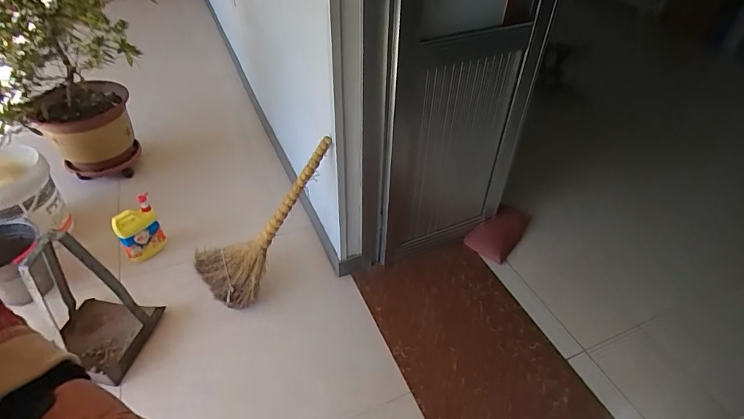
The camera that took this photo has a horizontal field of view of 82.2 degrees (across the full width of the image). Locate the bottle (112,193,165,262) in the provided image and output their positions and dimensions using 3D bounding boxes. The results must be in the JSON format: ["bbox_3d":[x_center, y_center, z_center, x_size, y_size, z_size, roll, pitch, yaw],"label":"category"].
[{"bbox_3d":[-0.905,0.064,1.641,0.148,0.276,0.103,-26,50,-28],"label":"bottle"}]

